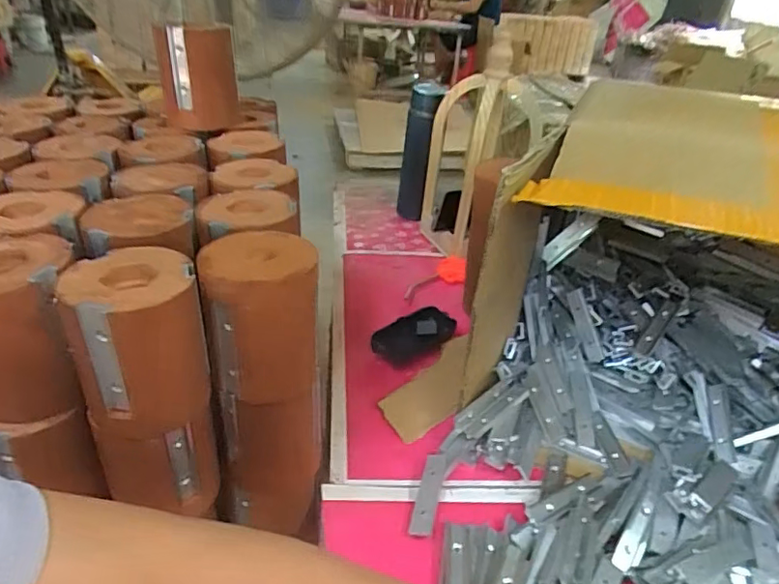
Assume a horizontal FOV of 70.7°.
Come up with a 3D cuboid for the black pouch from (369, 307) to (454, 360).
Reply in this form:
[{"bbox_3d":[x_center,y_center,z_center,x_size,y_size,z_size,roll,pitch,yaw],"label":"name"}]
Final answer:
[{"bbox_3d":[0.030,0.048,0.649,0.055,0.017,0.100,29,40,33],"label":"black pouch"}]

